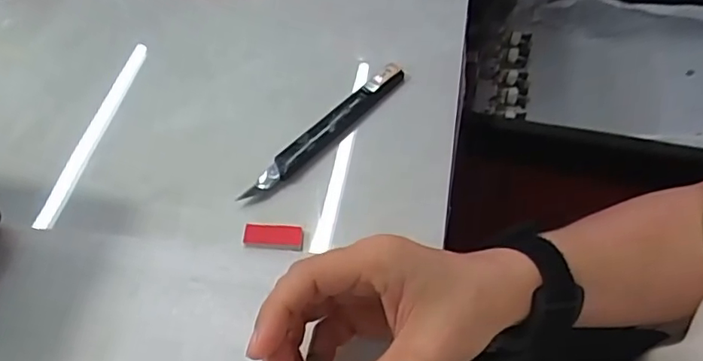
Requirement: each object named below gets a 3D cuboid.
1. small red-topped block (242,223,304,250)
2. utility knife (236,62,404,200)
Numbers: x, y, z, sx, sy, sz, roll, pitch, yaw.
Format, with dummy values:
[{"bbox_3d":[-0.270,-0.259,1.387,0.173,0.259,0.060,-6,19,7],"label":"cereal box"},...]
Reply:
[{"bbox_3d":[-0.046,0.033,0.339,0.034,0.004,0.015,3,54,3],"label":"small red-topped block"},{"bbox_3d":[-0.015,-0.034,0.384,0.020,0.013,0.144,38,63,24],"label":"utility knife"}]

